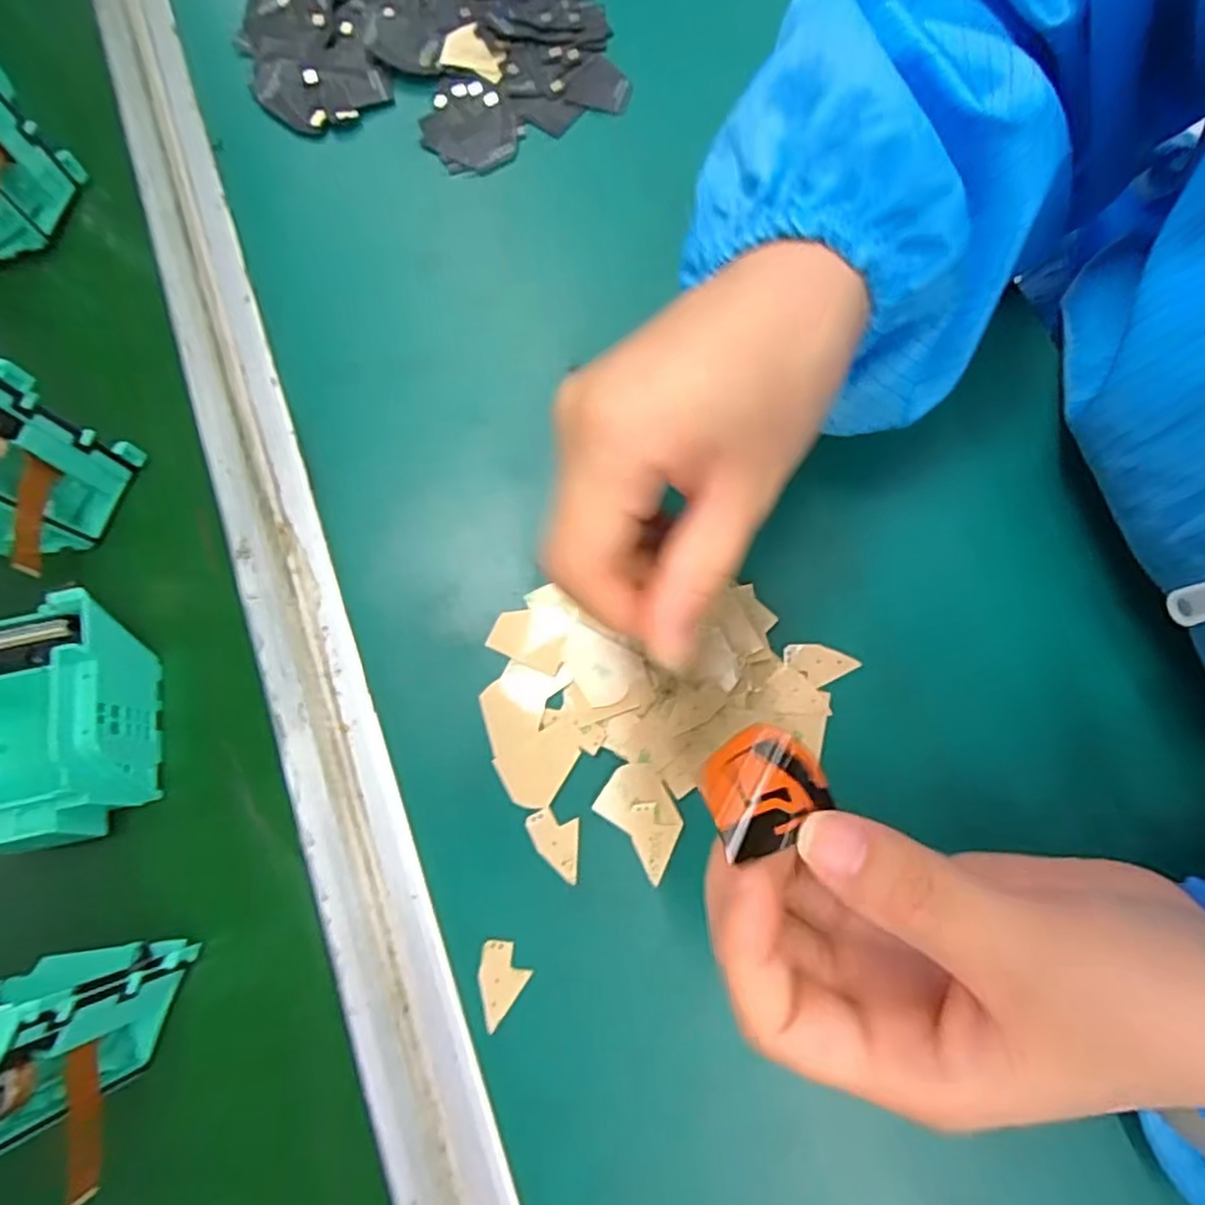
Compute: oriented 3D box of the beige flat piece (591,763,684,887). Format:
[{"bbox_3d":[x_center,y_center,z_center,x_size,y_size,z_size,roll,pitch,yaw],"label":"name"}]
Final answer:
[{"bbox_3d":[0.015,0.075,0.250,0.024,0.004,0.036,-40,85,-3],"label":"beige flat piece"}]

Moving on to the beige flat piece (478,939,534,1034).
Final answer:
[{"bbox_3d":[-0.036,0.126,0.239,0.018,0.004,0.024,35,73,11],"label":"beige flat piece"}]

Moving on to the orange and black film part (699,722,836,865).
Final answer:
[{"bbox_3d":[0.037,0.041,0.162,0.027,0.004,0.024,-25,73,-10],"label":"orange and black film part"}]

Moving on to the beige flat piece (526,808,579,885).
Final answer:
[{"bbox_3d":[-0.018,0.085,0.249,0.018,0.004,0.023,2,70,-1],"label":"beige flat piece"}]

